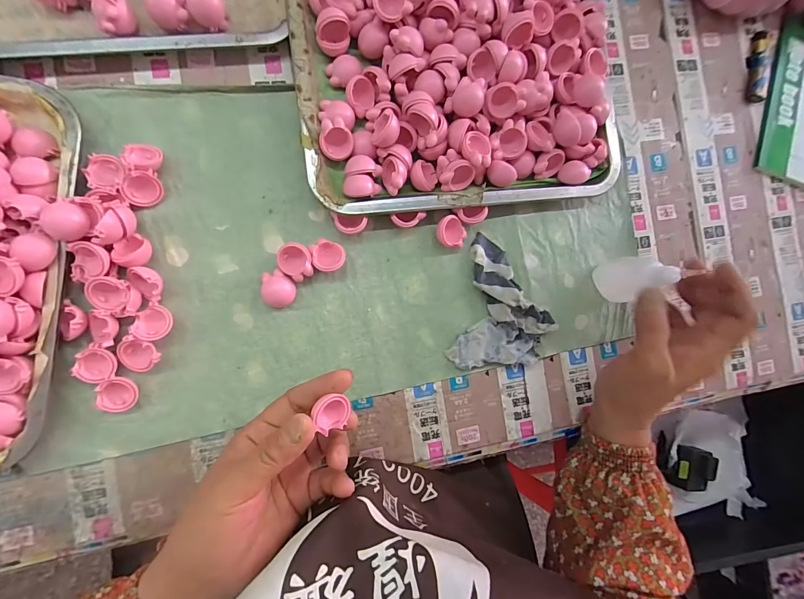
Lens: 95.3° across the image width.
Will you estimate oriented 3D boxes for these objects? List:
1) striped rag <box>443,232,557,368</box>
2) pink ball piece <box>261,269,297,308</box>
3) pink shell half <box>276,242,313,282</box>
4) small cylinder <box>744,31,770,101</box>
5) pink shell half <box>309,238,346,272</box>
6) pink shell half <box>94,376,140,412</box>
[{"bbox_3d":[0.103,0.010,0.354,0.090,0.029,0.125,15,87,-9],"label":"striped rag"},{"bbox_3d":[-0.110,-0.009,0.329,0.029,0.010,0.032,4,88,-9],"label":"pink ball piece"},{"bbox_3d":[-0.095,-0.033,0.328,0.028,0.020,0.032,-11,91,-9],"label":"pink shell half"},{"bbox_3d":[0.409,-0.267,0.421,0.019,0.013,0.080,10,87,-9],"label":"small cylinder"},{"bbox_3d":[-0.068,-0.039,0.334,0.031,0.016,0.027,18,86,-9],"label":"pink shell half"},{"bbox_3d":[-0.233,0.078,0.301,0.026,0.014,0.028,0,89,-9],"label":"pink shell half"}]

